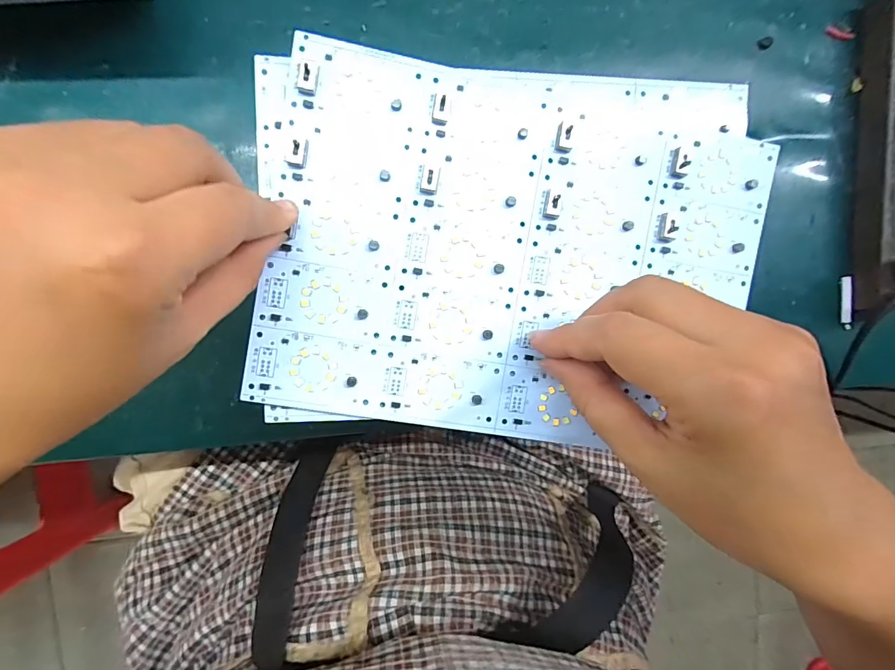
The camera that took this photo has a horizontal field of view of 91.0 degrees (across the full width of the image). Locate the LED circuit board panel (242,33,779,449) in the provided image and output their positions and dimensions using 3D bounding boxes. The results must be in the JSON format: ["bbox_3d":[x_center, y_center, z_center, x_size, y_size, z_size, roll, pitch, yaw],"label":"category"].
[{"bbox_3d":[0.035,-0.034,0.212,0.232,0.004,0.163,8,93,-7],"label":"LED circuit board panel"}]

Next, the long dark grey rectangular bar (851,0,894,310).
[{"bbox_3d":[0.271,-0.112,0.269,0.032,0.025,0.182,-1,94,-6],"label":"long dark grey rectangular bar"}]

